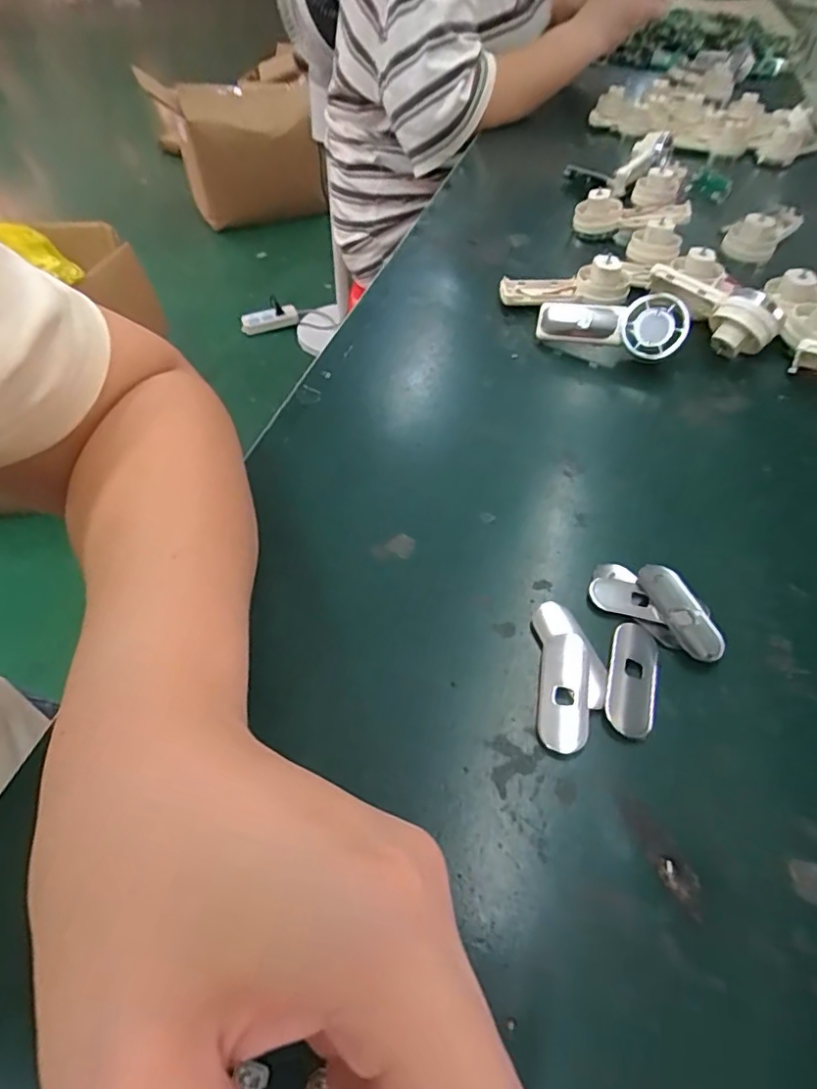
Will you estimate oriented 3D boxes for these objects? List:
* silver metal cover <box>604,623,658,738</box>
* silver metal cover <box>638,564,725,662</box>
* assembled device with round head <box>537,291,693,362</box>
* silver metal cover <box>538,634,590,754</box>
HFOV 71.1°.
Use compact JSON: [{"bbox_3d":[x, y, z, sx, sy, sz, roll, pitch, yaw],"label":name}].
[{"bbox_3d":[0.092,0.053,0.234,0.019,0.004,0.050,14,51,12],"label":"silver metal cover"},{"bbox_3d":[0.120,0.029,0.254,0.017,0.006,0.049,-14,51,-12],"label":"silver metal cover"},{"bbox_3d":[0.136,-0.147,0.387,0.096,0.034,0.025,15,50,29],"label":"assembled device with round head"},{"bbox_3d":[0.063,0.059,0.232,0.019,0.006,0.050,8,50,6],"label":"silver metal cover"}]

